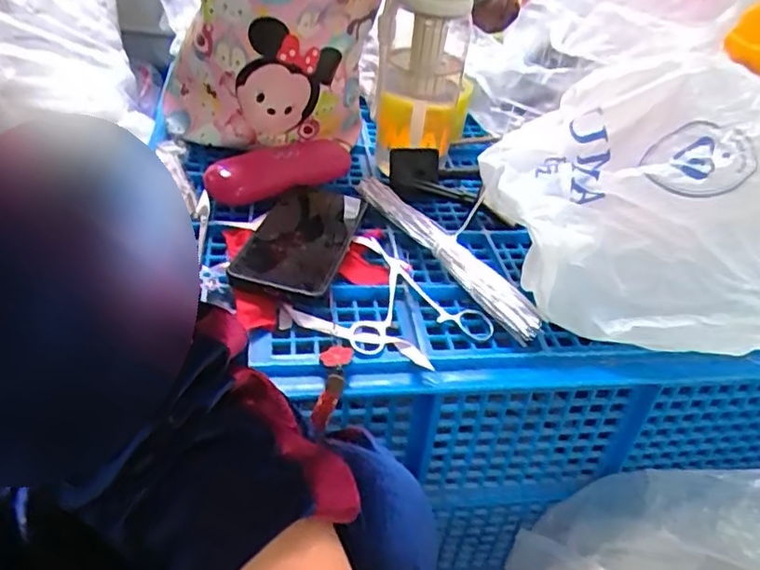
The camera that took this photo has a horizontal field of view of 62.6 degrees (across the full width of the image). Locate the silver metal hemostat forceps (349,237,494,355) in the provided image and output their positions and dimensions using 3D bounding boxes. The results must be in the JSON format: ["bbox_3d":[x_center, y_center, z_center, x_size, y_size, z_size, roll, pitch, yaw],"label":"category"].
[{"bbox_3d":[0.032,0.006,0.514,0.109,0.011,0.139,3,39,-4],"label":"silver metal hemostat forceps"}]

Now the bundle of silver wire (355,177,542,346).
[{"bbox_3d":[0.050,-0.035,0.556,0.021,0.030,0.254,-18,45,-27],"label":"bundle of silver wire"}]

